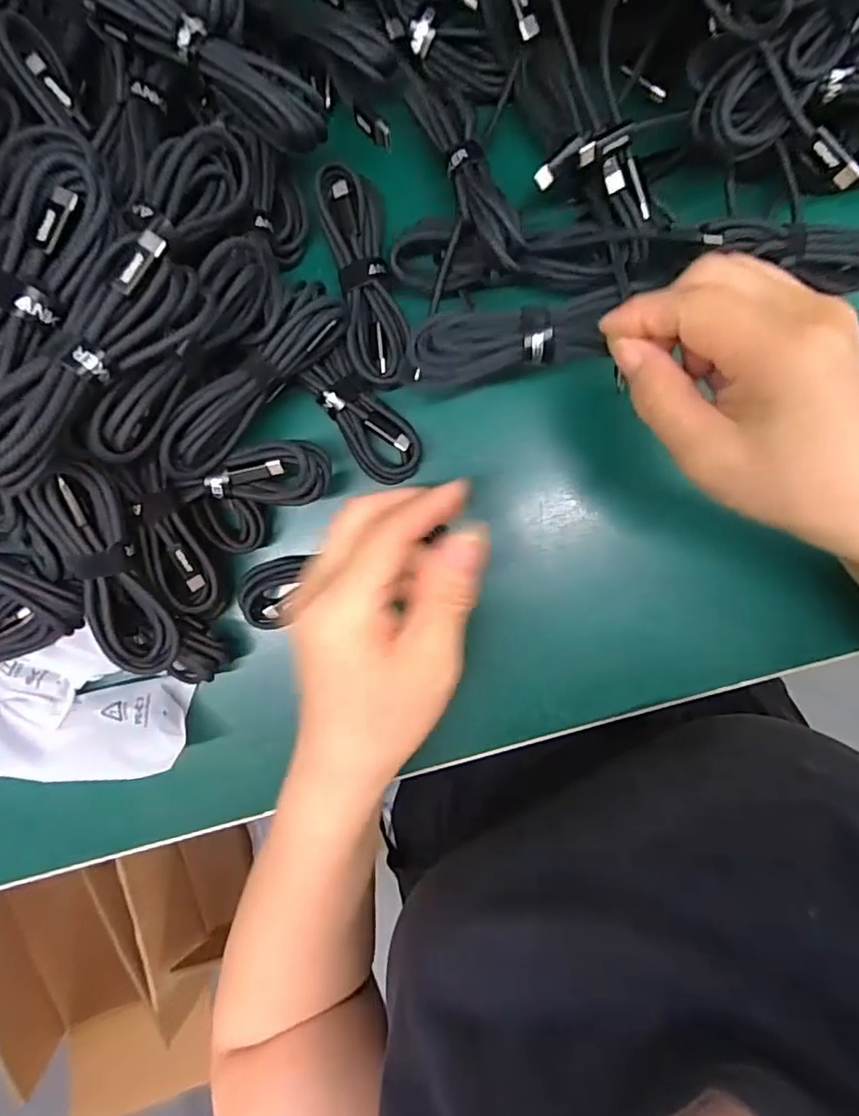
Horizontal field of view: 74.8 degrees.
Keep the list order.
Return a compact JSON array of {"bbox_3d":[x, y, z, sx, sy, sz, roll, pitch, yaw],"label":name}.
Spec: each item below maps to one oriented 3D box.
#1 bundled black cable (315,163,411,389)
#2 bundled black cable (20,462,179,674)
[{"bbox_3d":[-0.032,-0.143,0.293,0.031,0.023,0.109,-11,94,1],"label":"bundled black cable"},{"bbox_3d":[-0.145,0.007,0.254,0.031,0.019,0.101,-10,117,1],"label":"bundled black cable"}]

